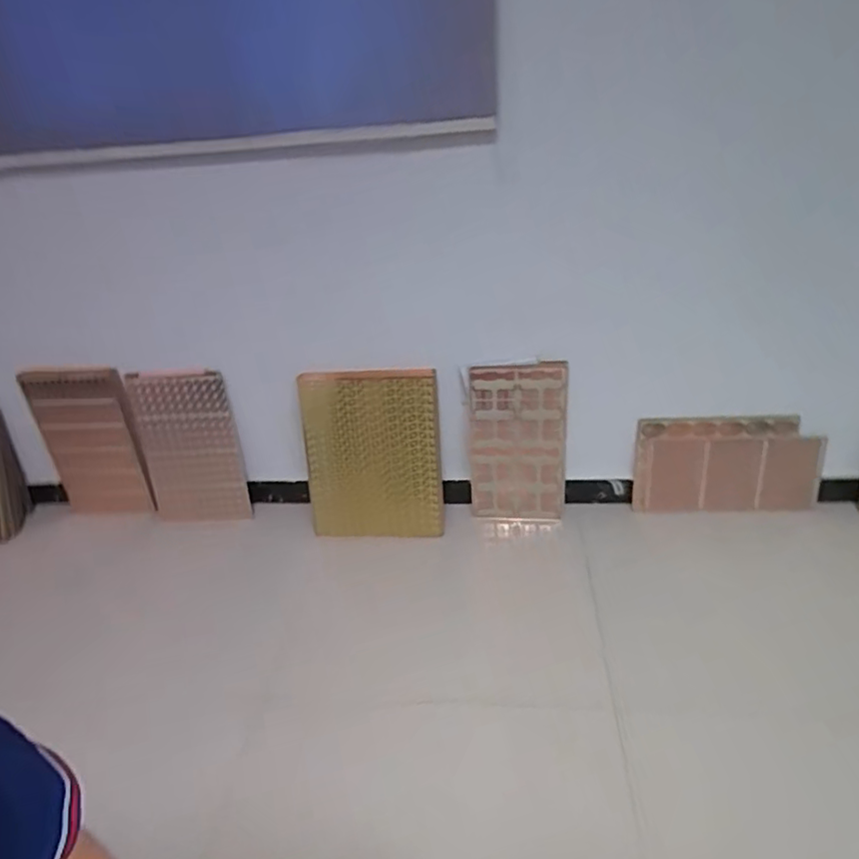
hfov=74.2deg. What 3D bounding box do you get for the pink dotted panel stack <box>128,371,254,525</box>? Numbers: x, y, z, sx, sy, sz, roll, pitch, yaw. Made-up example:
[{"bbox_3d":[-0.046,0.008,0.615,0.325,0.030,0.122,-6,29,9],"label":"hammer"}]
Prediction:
[{"bbox_3d":[-0.758,0.067,1.804,0.317,0.515,0.082,-3,31,5],"label":"pink dotted panel stack"}]

